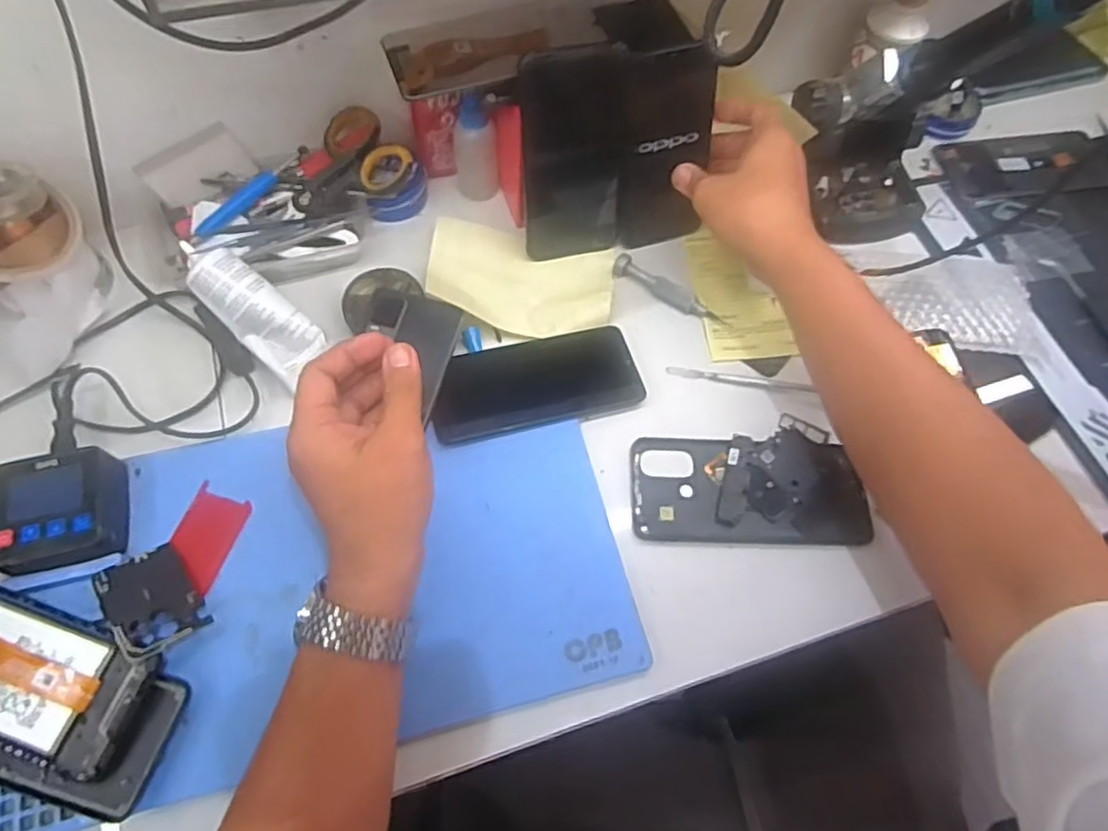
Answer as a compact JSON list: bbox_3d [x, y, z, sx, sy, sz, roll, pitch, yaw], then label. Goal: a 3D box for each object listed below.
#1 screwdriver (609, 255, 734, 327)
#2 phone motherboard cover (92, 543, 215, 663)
[{"bbox_3d":[0.095,-0.101,0.554,0.105,0.010,0.023,31,67,11],"label":"screwdriver"},{"bbox_3d":[-0.246,0.113,0.412,0.048,0.008,0.067,-25,57,-39],"label":"phone motherboard cover"}]

